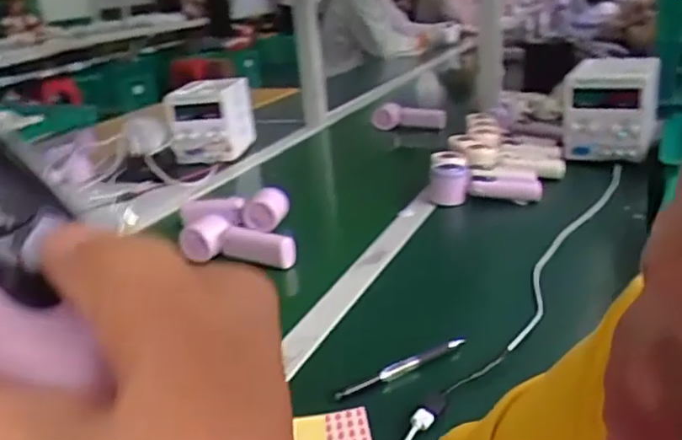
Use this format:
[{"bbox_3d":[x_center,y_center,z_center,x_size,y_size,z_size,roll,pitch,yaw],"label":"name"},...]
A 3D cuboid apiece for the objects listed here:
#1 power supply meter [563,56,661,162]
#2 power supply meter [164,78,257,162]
[{"bbox_3d":[0.451,-0.177,1.058,0.138,0.171,0.114,4,23,23],"label":"power supply meter"},{"bbox_3d":[-0.275,-0.221,1.355,0.165,0.151,0.156,-5,21,0],"label":"power supply meter"}]

